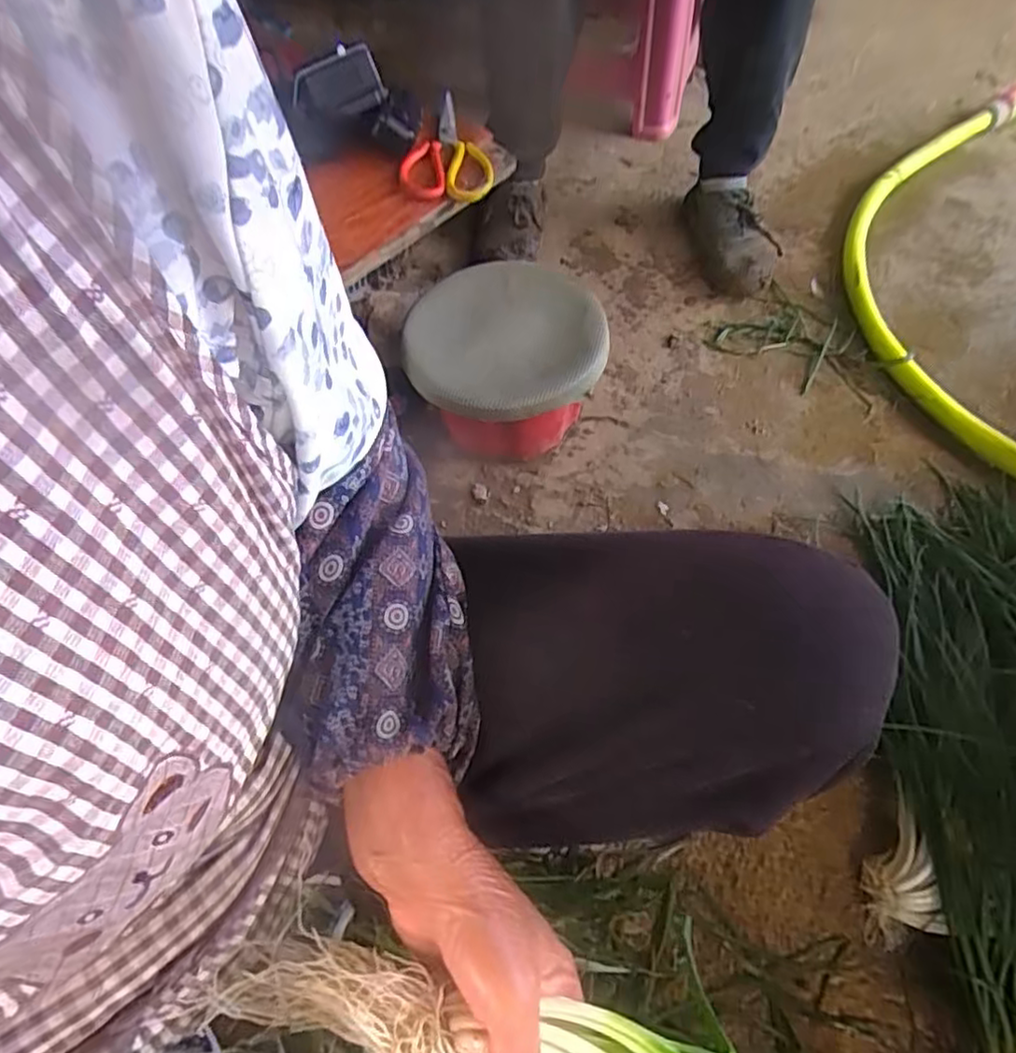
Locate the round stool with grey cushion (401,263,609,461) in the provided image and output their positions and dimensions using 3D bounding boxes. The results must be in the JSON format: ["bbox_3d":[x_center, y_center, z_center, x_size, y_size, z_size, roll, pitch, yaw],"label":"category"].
[{"bbox_3d":[-0.005,-0.185,0.804,0.215,0.160,0.207,-1,58,2],"label":"round stool with grey cushion"}]

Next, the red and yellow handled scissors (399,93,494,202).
[{"bbox_3d":[-0.066,-0.430,0.738,0.100,0.024,0.180,1,60,0],"label":"red and yellow handled scissors"}]

